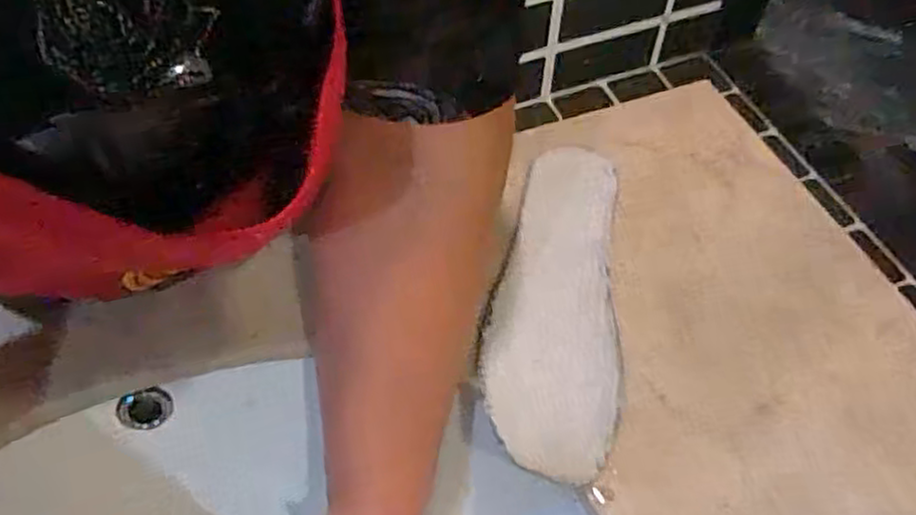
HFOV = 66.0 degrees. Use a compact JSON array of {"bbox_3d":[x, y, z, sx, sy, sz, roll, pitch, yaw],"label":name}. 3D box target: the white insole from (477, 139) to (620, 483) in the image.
[{"bbox_3d":[0.062,0.019,0.430,0.075,0.008,0.228,9,54,6],"label":"white insole"}]

